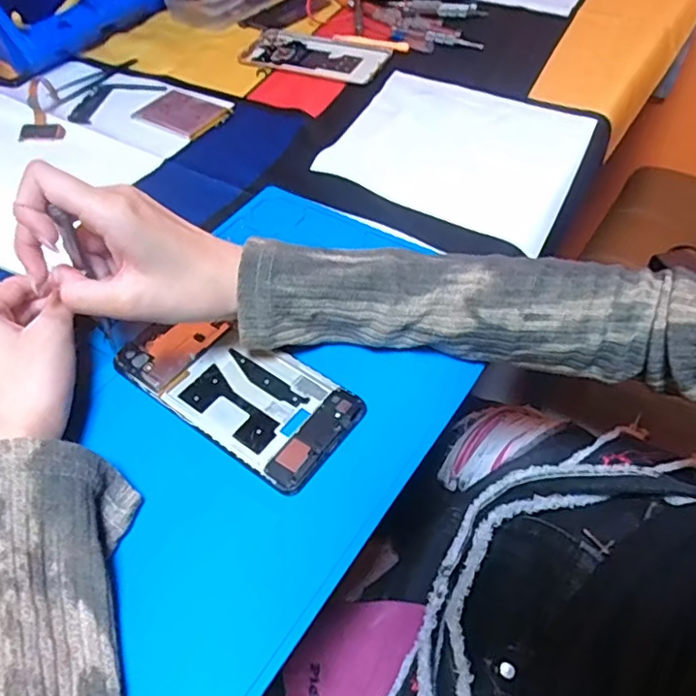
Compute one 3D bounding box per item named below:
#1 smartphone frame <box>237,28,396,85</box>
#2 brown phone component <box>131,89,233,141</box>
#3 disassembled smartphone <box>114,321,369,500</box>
[{"bbox_3d":[-0.038,-0.318,0.632,0.160,0.005,0.083,23,56,20],"label":"smartphone frame"},{"bbox_3d":[-0.160,-0.225,0.557,0.087,0.004,0.059,26,57,22],"label":"brown phone component"},{"bbox_3d":[-0.067,0.022,0.349,0.148,0.007,0.069,29,59,24],"label":"disassembled smartphone"}]

